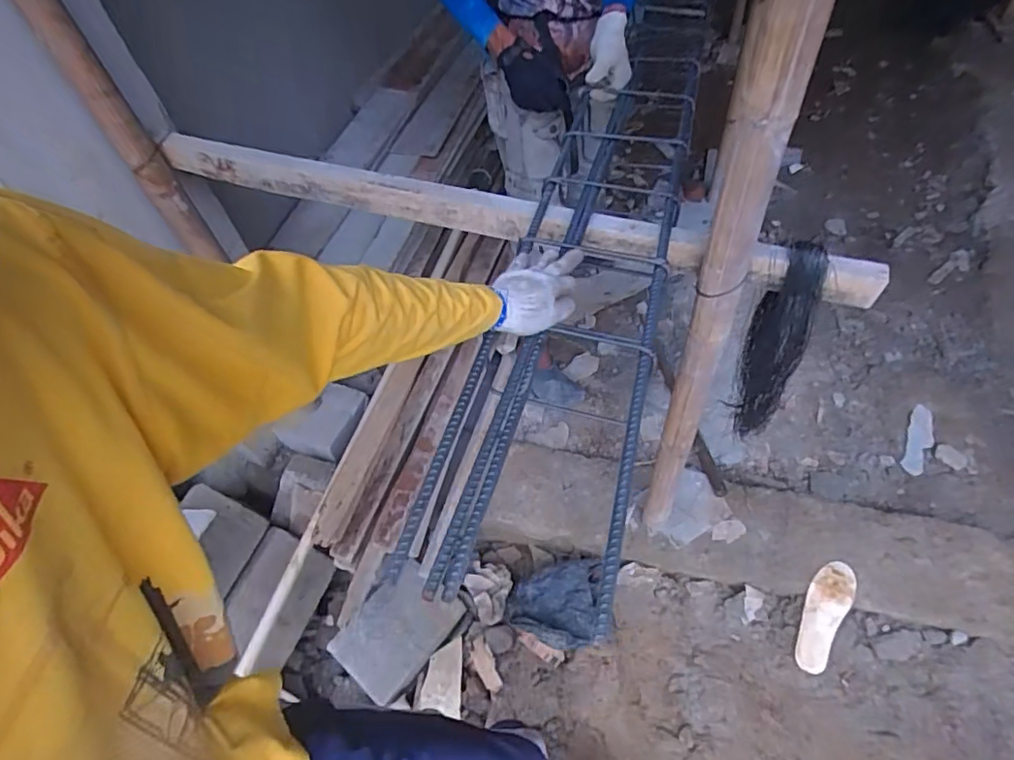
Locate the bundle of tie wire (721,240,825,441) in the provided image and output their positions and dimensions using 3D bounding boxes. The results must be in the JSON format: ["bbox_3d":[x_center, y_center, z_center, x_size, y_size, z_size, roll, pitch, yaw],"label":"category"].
[{"bbox_3d":[0.441,-0.039,0.958,0.083,0.427,0.075,30,61,26],"label":"bundle of tie wire"}]

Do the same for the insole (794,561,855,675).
[{"bbox_3d":[0.748,0.557,1.357,0.090,0.013,0.264,28,73,22],"label":"insole"}]

